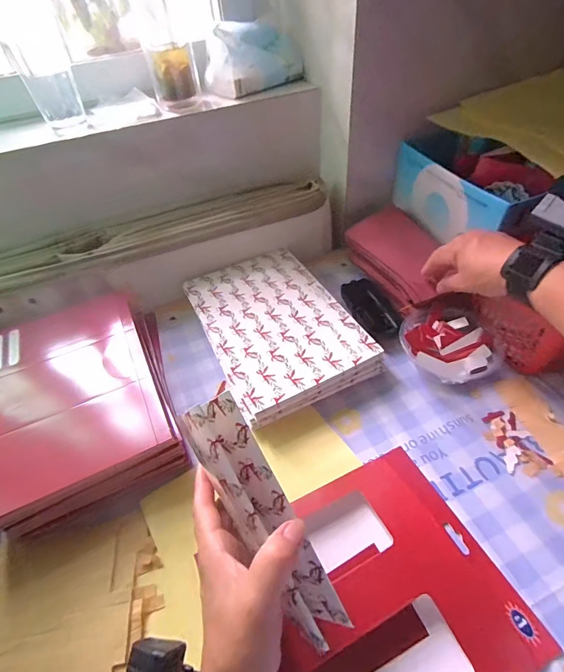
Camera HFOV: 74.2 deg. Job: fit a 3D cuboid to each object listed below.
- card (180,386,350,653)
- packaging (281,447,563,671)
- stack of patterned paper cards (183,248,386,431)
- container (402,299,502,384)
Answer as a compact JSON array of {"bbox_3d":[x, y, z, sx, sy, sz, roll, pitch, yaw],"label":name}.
[{"bbox_3d":[-0.013,0.123,0.258,0.037,0.032,0.170,-29,84,-20],"label":"card"},{"bbox_3d":[0.074,0.220,0.313,0.224,0.020,0.190,-22,50,-15],"label":"packaging"},{"bbox_3d":[-0.010,-0.014,0.522,0.183,0.045,0.262,-22,50,-15],"label":"stack of patterned paper cards"},{"bbox_3d":[0.214,0.006,0.479,0.114,0.050,0.112,-2,48,3],"label":"container"}]

